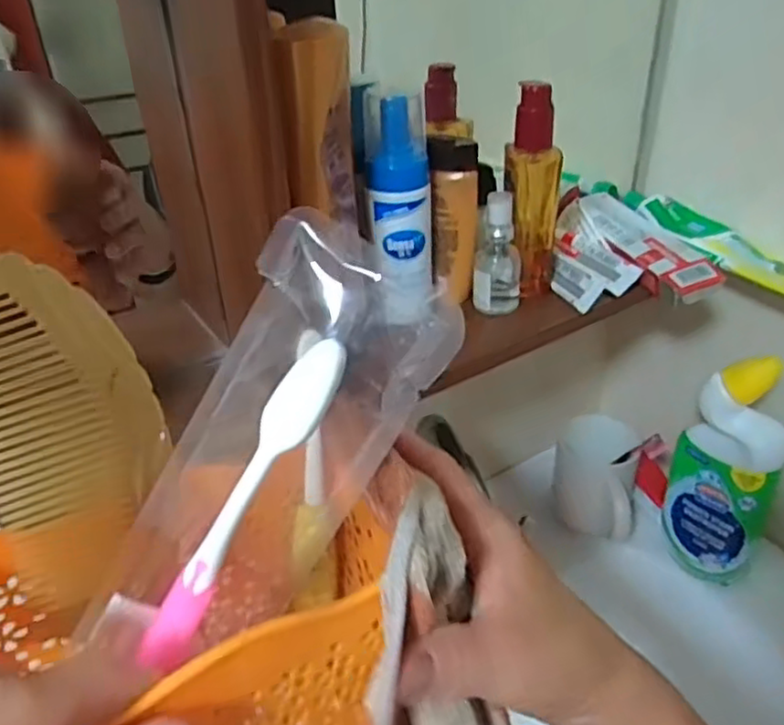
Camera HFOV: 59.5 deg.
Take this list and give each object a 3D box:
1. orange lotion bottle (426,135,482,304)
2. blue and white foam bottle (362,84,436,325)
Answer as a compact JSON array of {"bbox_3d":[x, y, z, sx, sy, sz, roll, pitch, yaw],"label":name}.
[{"bbox_3d":[0.045,-0.105,0.494,0.033,0.105,0.041,-4,33,-2],"label":"orange lotion bottle"},{"bbox_3d":[0.006,-0.102,0.465,0.044,0.147,0.038,-2,33,1],"label":"blue and white foam bottle"}]

